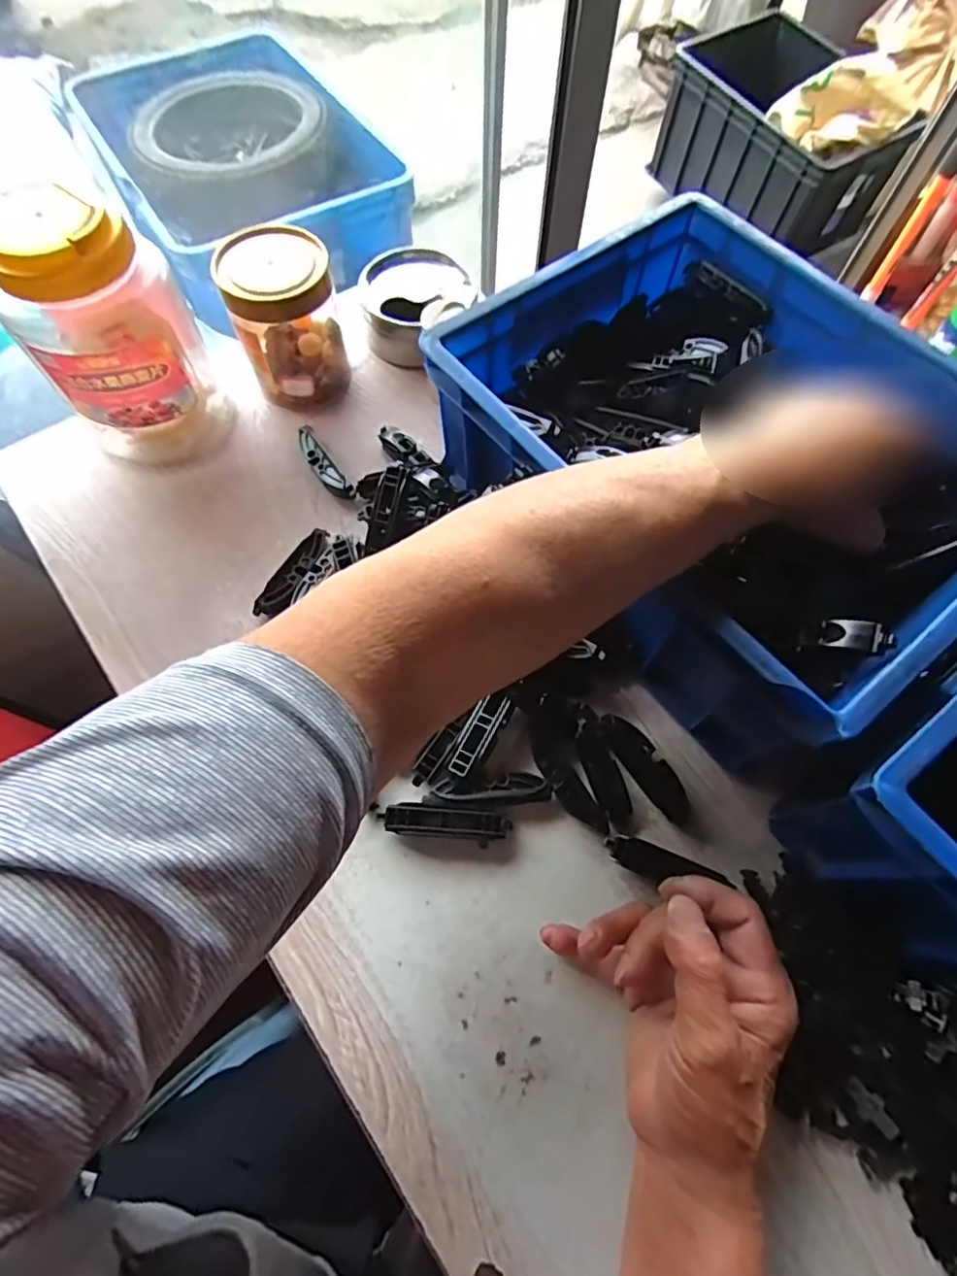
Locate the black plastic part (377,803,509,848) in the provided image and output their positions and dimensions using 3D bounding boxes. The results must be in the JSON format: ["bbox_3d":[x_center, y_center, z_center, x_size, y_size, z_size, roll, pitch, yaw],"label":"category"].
[{"bbox_3d":[-0.021,0.117,0.363,0.078,0.019,0.019,8,66,2],"label":"black plastic part"}]

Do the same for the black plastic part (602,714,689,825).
[{"bbox_3d":[0.111,0.084,0.381,0.022,0.004,0.078,-39,70,1],"label":"black plastic part"}]

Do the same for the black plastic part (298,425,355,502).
[{"bbox_3d":[-0.130,-0.145,0.479,0.018,0.017,0.086,-31,70,-14],"label":"black plastic part"}]

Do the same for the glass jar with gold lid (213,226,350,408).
[{"bbox_3d":[-0.157,-0.263,0.478,0.088,0.112,0.079,-16,68,-8],"label":"glass jar with gold lid"}]

